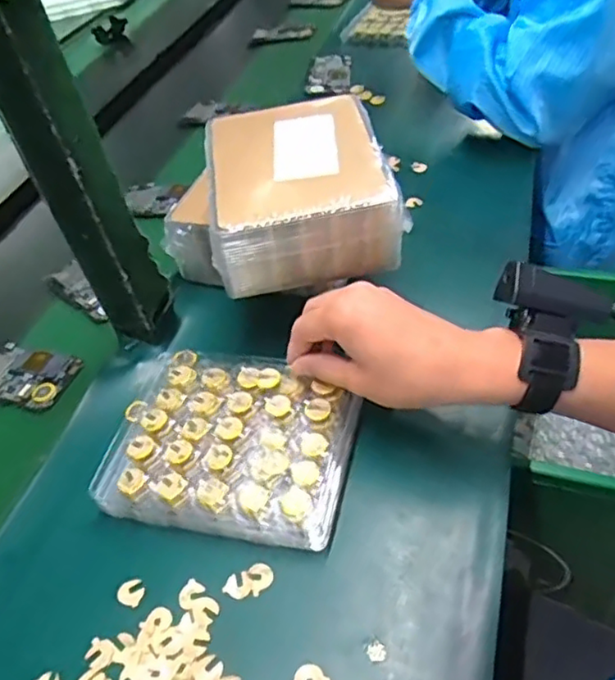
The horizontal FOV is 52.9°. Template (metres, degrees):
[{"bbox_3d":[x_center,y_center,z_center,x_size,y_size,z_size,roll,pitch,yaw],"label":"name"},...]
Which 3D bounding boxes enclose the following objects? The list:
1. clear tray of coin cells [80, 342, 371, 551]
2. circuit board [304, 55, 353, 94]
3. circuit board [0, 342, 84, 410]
[{"bbox_3d":[-0.061,0.072,0.478,0.192,0.033,0.154,7,48,14],"label":"clear tray of coin cells"},{"bbox_3d":[0.033,-0.408,0.937,0.066,0.009,0.111,-3,45,12],"label":"circuit board"},{"bbox_3d":[-0.279,0.033,0.590,0.119,0.010,0.066,8,48,22],"label":"circuit board"}]

